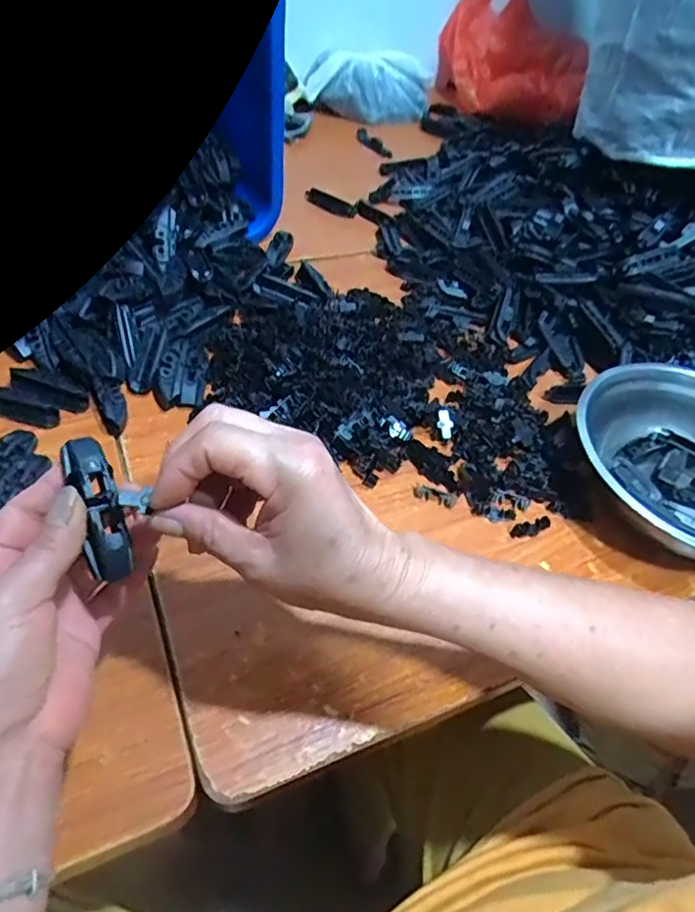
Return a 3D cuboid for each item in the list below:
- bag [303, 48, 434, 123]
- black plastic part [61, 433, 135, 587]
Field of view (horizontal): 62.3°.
[{"bbox_3d":[0.034,-0.631,0.974,0.210,0.073,0.143,-1,50,-7],"label":"bag"},{"bbox_3d":[-0.125,0.024,0.288,0.020,0.019,0.071,-19,79,-21],"label":"black plastic part"}]

